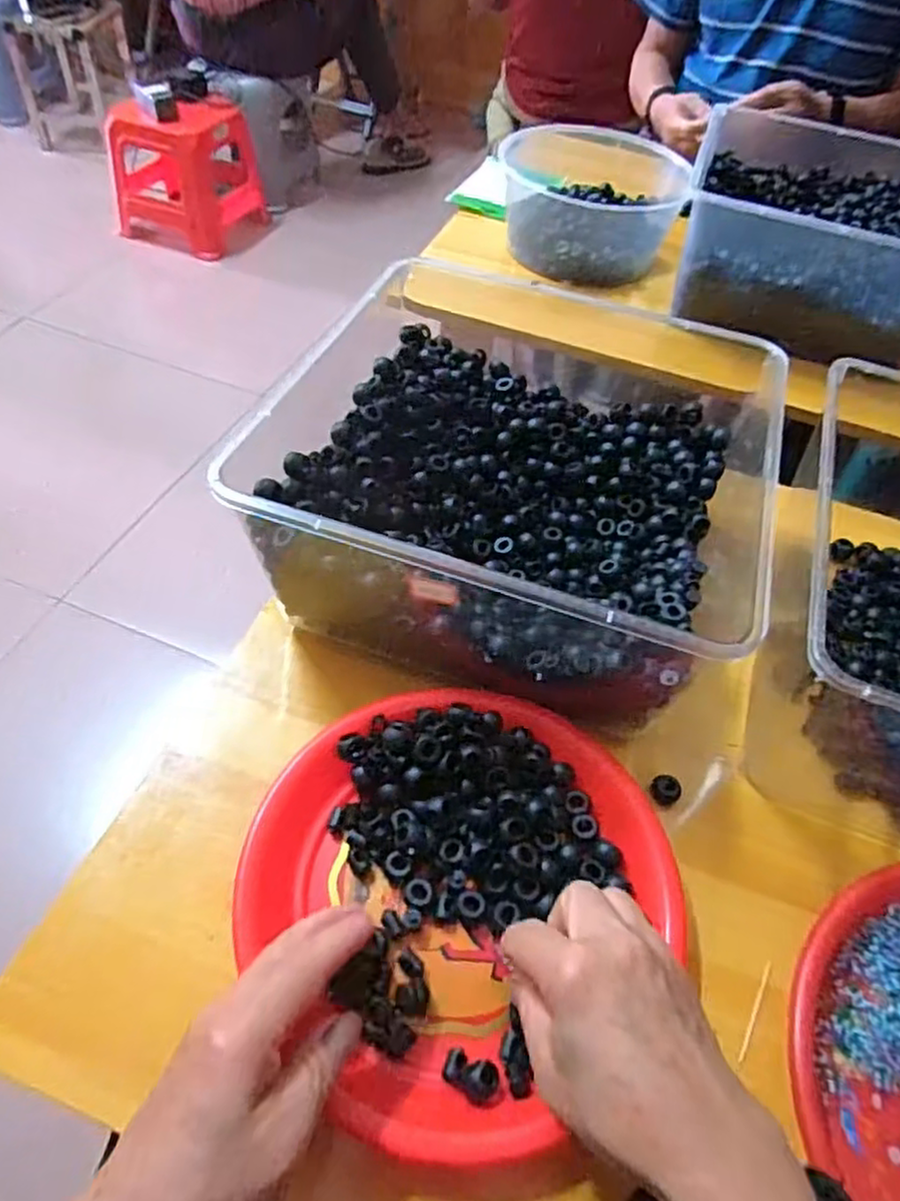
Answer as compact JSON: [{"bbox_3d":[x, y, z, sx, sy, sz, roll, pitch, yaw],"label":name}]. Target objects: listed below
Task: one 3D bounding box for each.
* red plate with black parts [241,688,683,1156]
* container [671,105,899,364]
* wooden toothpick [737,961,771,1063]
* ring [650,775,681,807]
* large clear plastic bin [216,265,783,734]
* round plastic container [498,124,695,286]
[{"bbox_3d":[0.005,0.146,0.385,0.212,0.037,0.210,3,51,-4],"label":"red plate with black parts"},{"bbox_3d":[0.406,-0.410,0.786,0.279,0.119,0.298,19,52,9],"label":"container"},{"bbox_3d":[0.159,0.212,0.367,0.004,0.004,0.053,27,54,15],"label":"wooden toothpick"},{"bbox_3d":[0.133,0.116,0.435,0.018,0.008,0.018,3,51,-4],"label":"ring"},{"bbox_3d":[0.052,-0.072,0.479,0.275,0.128,0.275,18,52,8],"label":"large clear plastic bin"},{"bbox_3d":[0.165,-0.476,0.852,0.218,0.099,0.218,3,51,-4],"label":"round plastic container"}]

